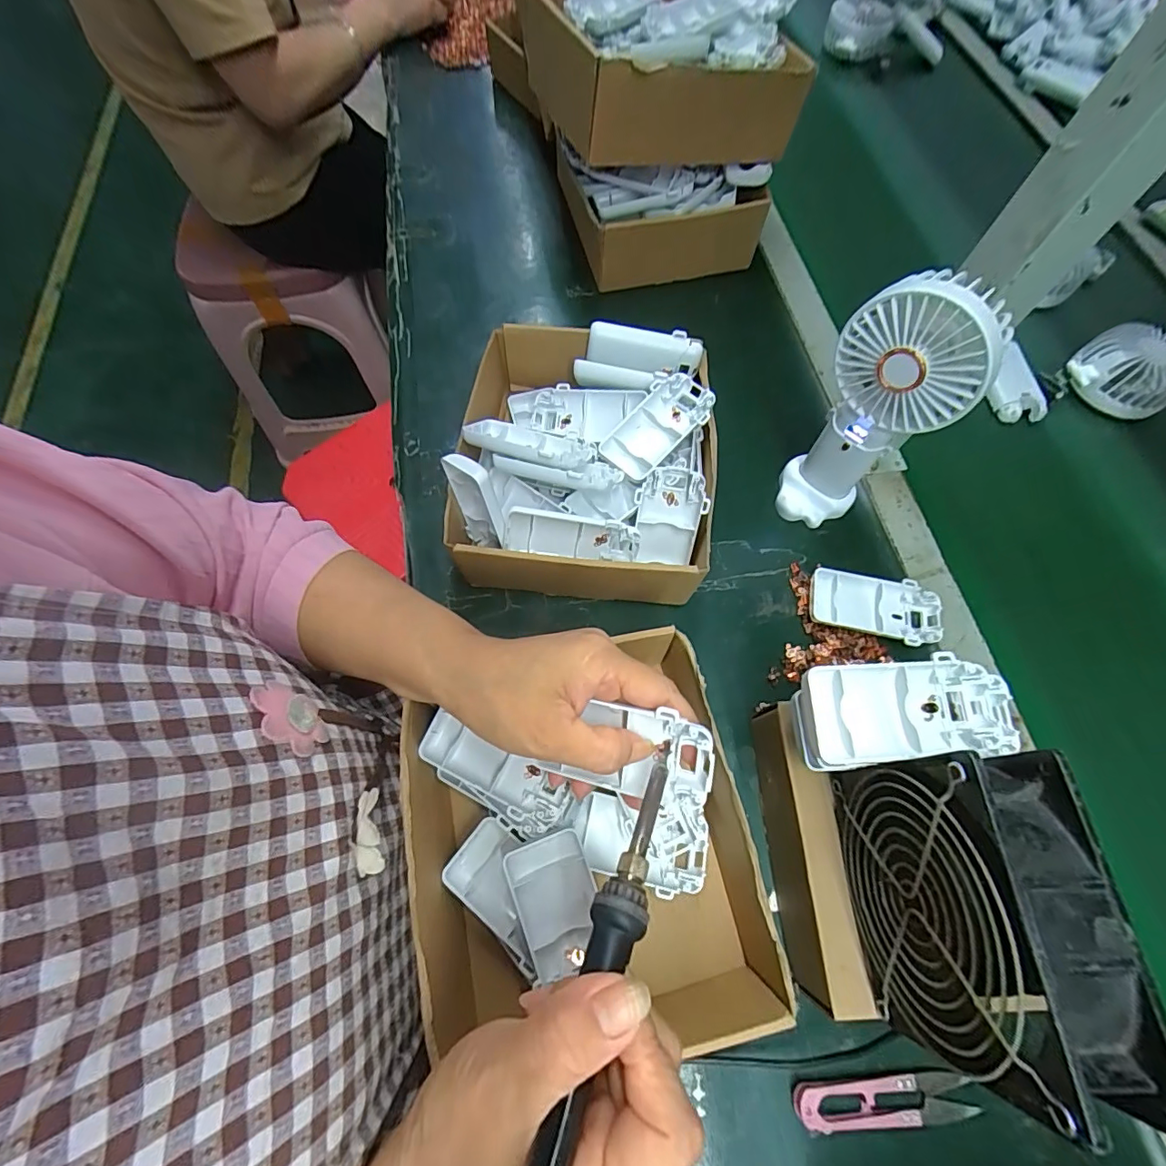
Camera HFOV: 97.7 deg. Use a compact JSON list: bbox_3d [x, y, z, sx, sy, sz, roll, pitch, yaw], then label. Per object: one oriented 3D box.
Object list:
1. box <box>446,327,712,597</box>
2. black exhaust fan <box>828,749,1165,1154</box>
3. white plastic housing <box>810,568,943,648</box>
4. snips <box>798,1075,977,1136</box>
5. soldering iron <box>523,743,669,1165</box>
[{"bbox_3d":[0.001,-0.099,0.404,0.190,0.089,0.209,5,67,1],"label":"box"},{"bbox_3d":[0.171,0.144,0.230,0.045,0.113,0.117,-1,67,-2],"label":"black exhaust fan"},{"bbox_3d":[0.226,0.019,0.397,0.098,0.020,0.045,10,67,3],"label":"white plastic housing"},{"bbox_3d":[0.170,0.293,0.286,0.102,0.011,0.023,-1,67,-2],"label":"snips"},{"bbox_3d":[0.004,0.155,0.190,0.019,0.021,0.207,20,52,7],"label":"soldering iron"}]

